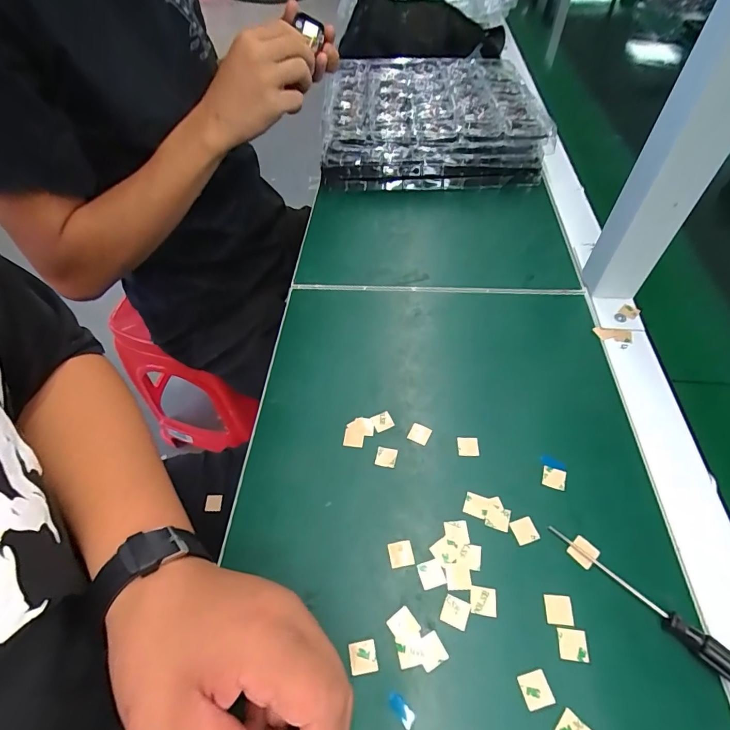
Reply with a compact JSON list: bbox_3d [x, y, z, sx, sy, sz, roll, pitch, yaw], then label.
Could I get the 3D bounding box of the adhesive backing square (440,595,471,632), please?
[{"bbox_3d":[0.055,0.152,0.253,0.016,0.004,0.016,19,56,16],"label":"adhesive backing square"}]

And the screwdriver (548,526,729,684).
[{"bbox_3d":[0.172,0.142,0.243,0.012,0.014,0.130,-36,59,-22],"label":"screwdriver"}]

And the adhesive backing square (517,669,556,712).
[{"bbox_3d":[0.094,0.180,0.229,0.016,0.004,0.016,-14,56,-6],"label":"adhesive backing square"}]

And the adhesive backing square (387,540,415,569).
[{"bbox_3d":[0.024,0.125,0.274,0.016,0.004,0.016,-8,58,-5],"label":"adhesive backing square"}]

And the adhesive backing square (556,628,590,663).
[{"bbox_3d":[0.121,0.163,0.240,0.016,0.004,0.015,3,55,9],"label":"adhesive backing square"}]

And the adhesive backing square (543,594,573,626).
[{"bbox_3d":[0.117,0.149,0.251,0.015,0.004,0.016,0,59,9],"label":"adhesive backing square"}]

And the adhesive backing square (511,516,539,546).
[{"bbox_3d":[0.108,0.112,0.280,0.016,0.004,0.015,-19,60,-6],"label":"adhesive backing square"}]

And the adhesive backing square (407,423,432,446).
[{"bbox_3d":[0.043,0.055,0.327,0.015,0.004,0.014,26,66,11],"label":"adhesive backing square"}]

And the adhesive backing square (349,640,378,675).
[{"bbox_3d":[-0.001,0.171,0.241,0.016,0.004,0.016,-9,53,-5],"label":"adhesive backing square"}]

